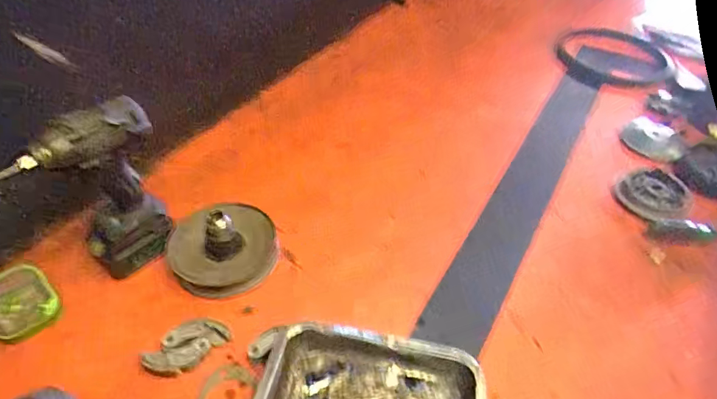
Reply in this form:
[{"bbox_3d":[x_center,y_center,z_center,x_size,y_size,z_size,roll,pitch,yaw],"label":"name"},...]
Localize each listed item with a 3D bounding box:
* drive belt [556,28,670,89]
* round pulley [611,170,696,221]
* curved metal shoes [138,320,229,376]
[{"bbox_3d":[0.677,-0.379,1.235,0.252,0.025,0.353,0,41,9],"label":"drive belt"},{"bbox_3d":[0.517,-0.008,0.816,0.112,0.030,0.131,30,52,27],"label":"round pulley"},{"bbox_3d":[-0.225,0.192,0.606,0.053,0.026,0.098,32,52,28],"label":"curved metal shoes"}]

